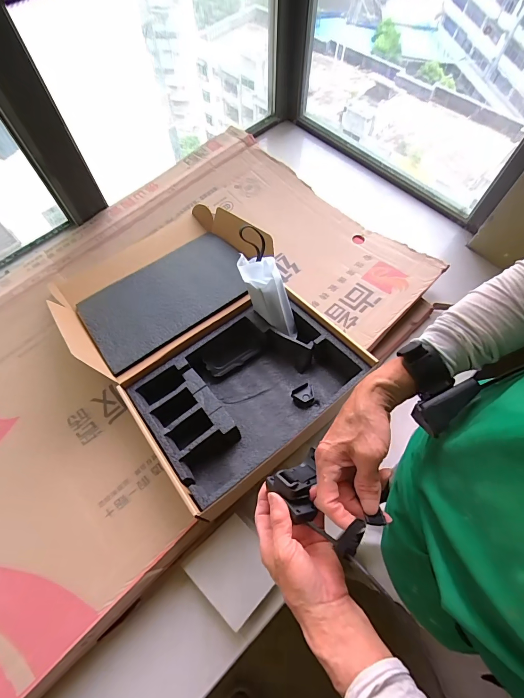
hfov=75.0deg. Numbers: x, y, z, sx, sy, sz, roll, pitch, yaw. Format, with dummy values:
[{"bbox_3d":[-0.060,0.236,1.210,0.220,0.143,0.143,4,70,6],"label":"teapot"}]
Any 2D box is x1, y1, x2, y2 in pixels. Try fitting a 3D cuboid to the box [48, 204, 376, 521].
[{"bbox_3d":[-0.124,-0.069,0.648,0.403,0.177,0.588,-39,71,-16],"label":"box"}]

